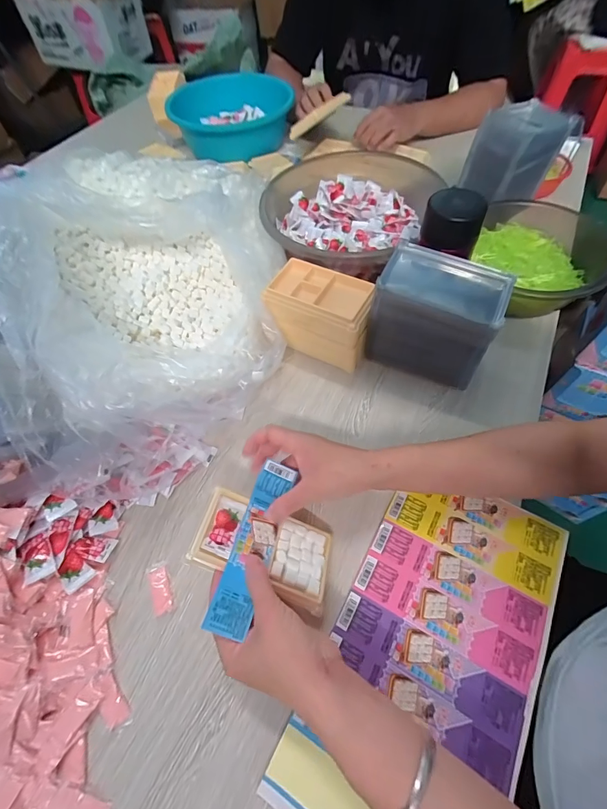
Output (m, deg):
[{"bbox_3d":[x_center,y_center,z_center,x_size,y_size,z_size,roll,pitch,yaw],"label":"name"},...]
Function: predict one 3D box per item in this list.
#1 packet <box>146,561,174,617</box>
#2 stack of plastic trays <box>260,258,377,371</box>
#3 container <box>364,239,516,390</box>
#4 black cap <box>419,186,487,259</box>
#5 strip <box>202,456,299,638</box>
[{"bbox_3d":[-0.148,0.190,0.383,0.020,0.004,0.050,-20,60,-10],"label":"packet"},{"bbox_3d":[0.025,-0.126,0.507,0.136,0.101,0.078,23,62,15],"label":"stack of plastic trays"},{"bbox_3d":[0.161,-0.105,0.465,0.137,0.133,0.081,22,62,15],"label":"container"},{"bbox_3d":[0.178,-0.216,0.442,0.066,0.047,0.071,28,64,18],"label":"black cap"},{"bbox_3d":[-0.044,0.126,0.351,0.036,0.012,0.158,27,46,-10],"label":"strip"}]

